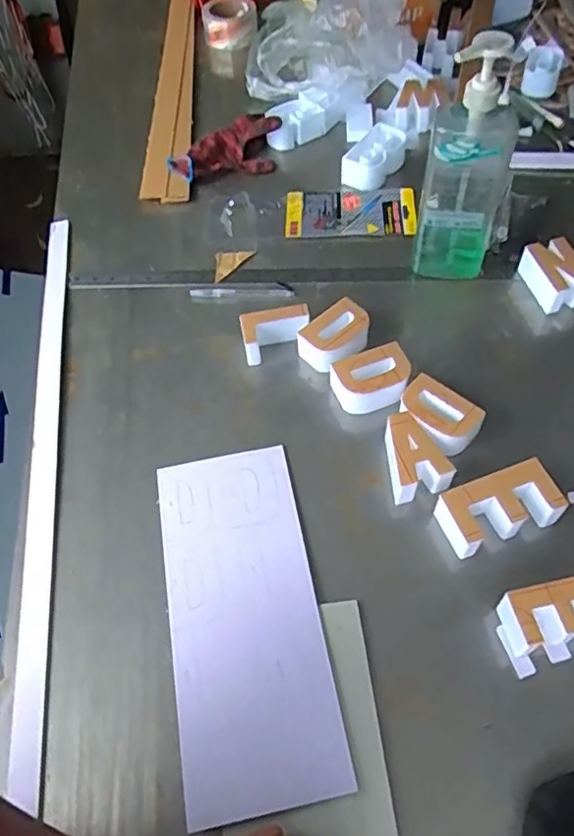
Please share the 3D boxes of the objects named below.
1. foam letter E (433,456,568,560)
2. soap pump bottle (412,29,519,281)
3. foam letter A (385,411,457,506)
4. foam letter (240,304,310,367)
[{"bbox_3d":[0.210,0.091,0.609,0.116,0.045,0.059,-18,58,-8],"label":"foam letter E"},{"bbox_3d":[0.209,-0.282,0.707,0.089,0.272,0.064,16,59,14],"label":"soap pump bottle"},{"bbox_3d":[0.132,0.039,0.644,0.061,0.038,0.087,-10,57,-3],"label":"foam letter A"},{"bbox_3d":[-0.014,-0.104,0.748,0.085,0.044,0.046,-15,57,-6],"label":"foam letter"}]

